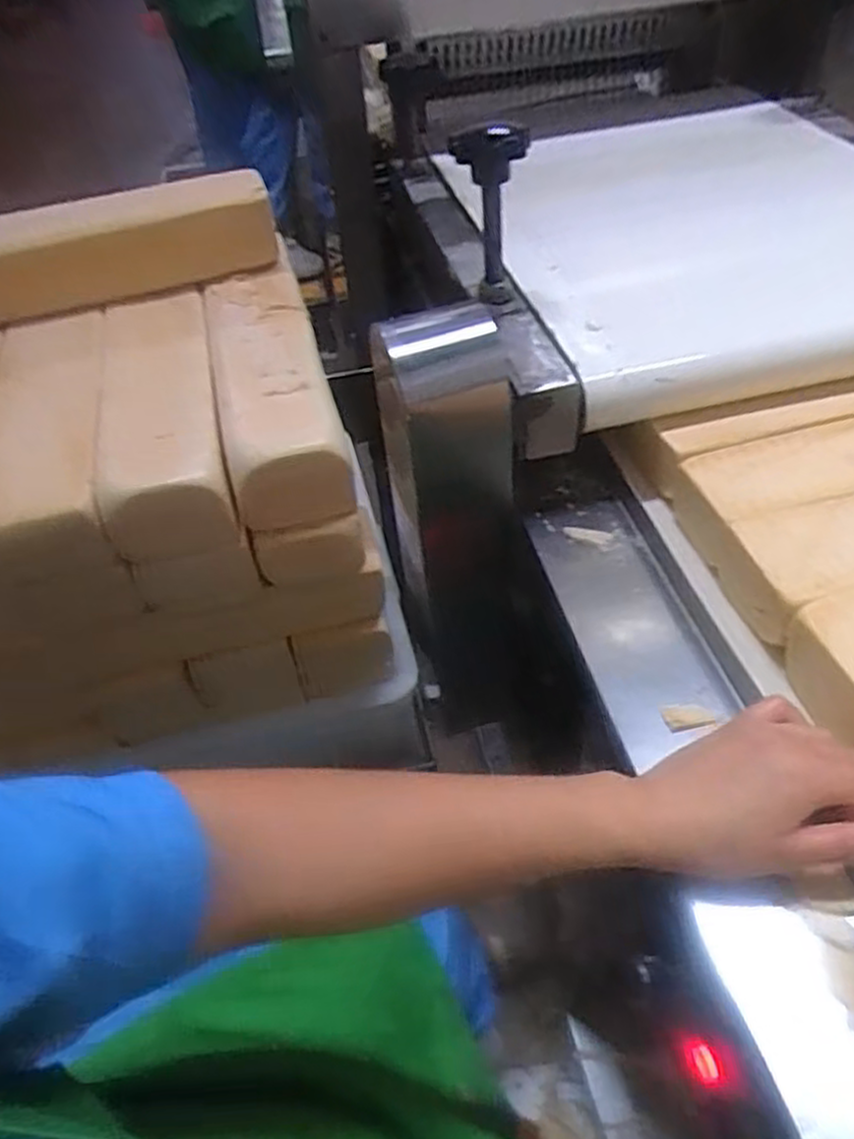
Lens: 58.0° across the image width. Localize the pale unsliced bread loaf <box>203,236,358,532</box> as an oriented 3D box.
[{"bbox_3d":[-0.115,-0.140,0.575,0.073,0.055,0.261,-13,47,-7],"label":"pale unsliced bread loaf"}]

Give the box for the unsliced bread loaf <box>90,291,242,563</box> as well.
[{"bbox_3d":[-0.192,-0.122,0.572,0.079,0.061,0.278,-13,47,-6],"label":"unsliced bread loaf"}]

